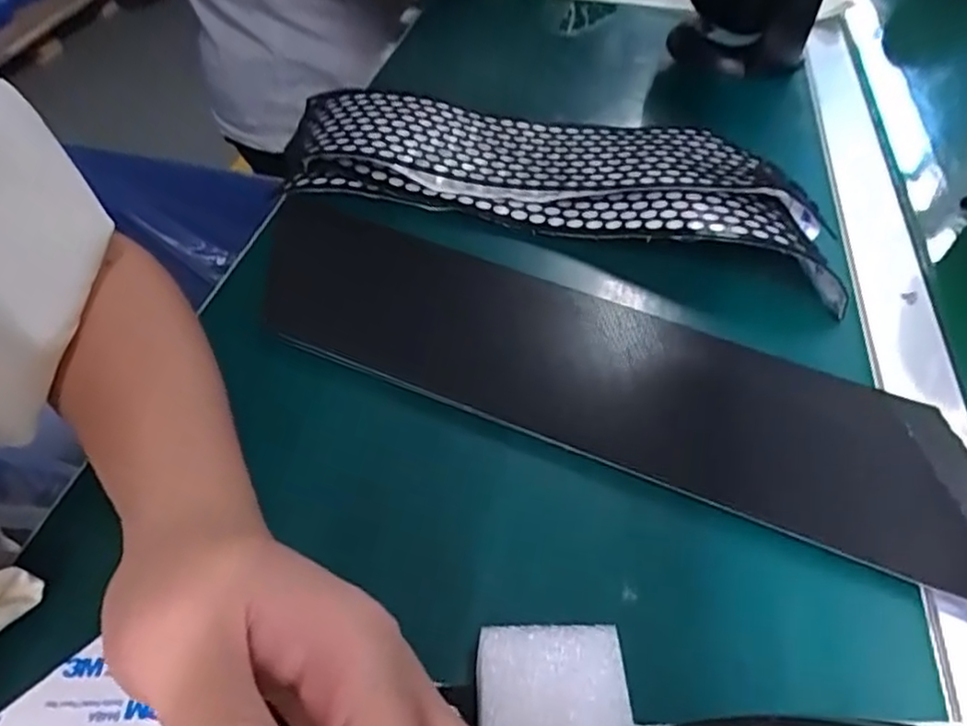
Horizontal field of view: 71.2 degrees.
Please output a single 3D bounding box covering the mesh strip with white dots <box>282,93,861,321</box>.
[{"bbox_3d":[0.042,-0.126,0.438,0.350,0.038,0.132,11,48,9],"label":"mesh strip with white dots"}]

